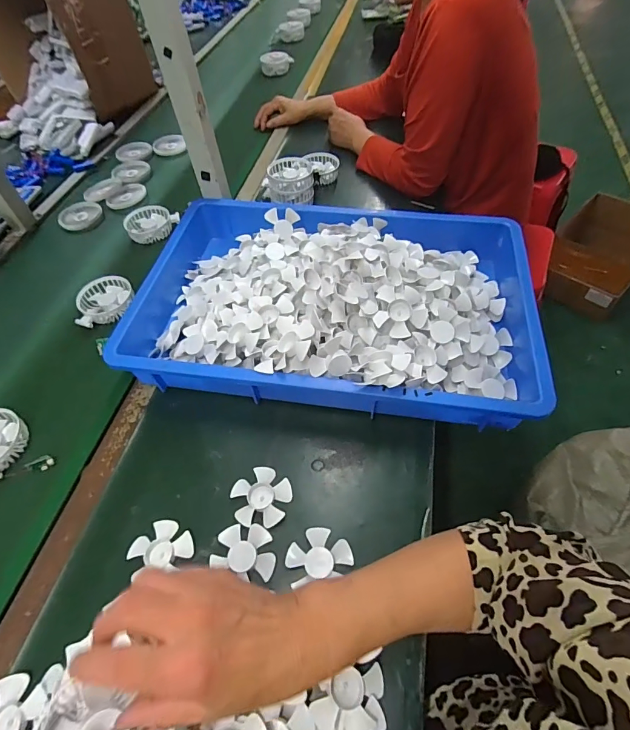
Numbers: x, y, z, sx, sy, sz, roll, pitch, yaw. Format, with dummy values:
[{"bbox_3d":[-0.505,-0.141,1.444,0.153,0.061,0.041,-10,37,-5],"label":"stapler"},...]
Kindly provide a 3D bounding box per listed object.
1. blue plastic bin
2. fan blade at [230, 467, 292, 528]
[{"bbox_3d":[0.029,-0.112,0.625,0.569,0.098,0.386,6,50,8],"label":"blue plastic bin"},{"bbox_3d":[-0.066,0.163,0.493,0.070,0.009,0.070,-2,49,2],"label":"fan blade"}]

